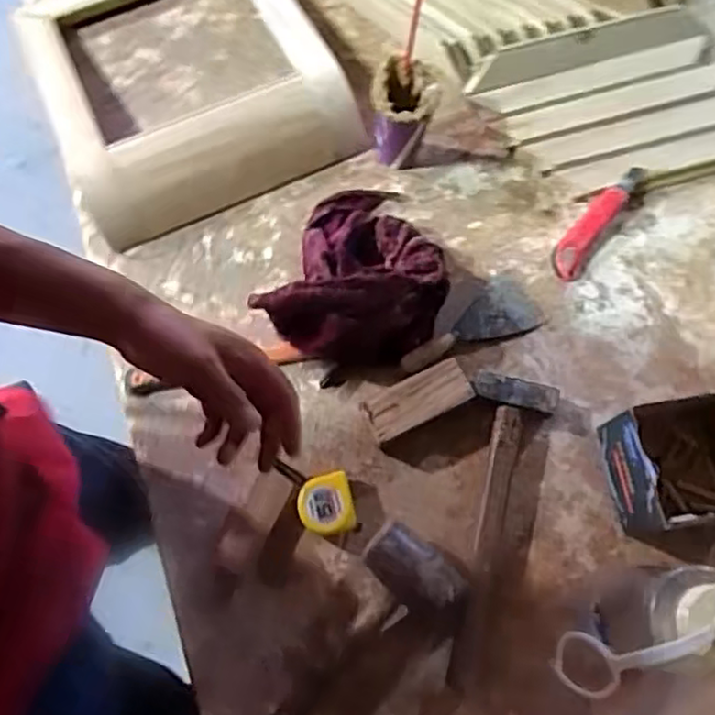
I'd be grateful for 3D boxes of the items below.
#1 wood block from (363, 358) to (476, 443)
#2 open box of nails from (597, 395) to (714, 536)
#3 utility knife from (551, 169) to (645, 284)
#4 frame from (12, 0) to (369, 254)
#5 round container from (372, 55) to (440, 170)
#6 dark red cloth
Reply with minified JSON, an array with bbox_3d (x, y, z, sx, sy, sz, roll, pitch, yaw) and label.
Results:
[{"bbox_3d":[0.072,0.051,0.829,0.129,0.048,0.058,-25,75,-8],"label":"wood block"},{"bbox_3d":[0.367,0.122,0.778,0.151,0.116,0.132,-9,73,-3],"label":"open box of nails"},{"bbox_3d":[0.319,-0.181,0.917,0.045,0.023,0.183,35,78,9],"label":"utility knife"},{"bbox_3d":[-0.229,-0.375,0.906,0.364,0.077,0.392,-27,74,-8],"label":"frame"},{"bbox_3d":[0.058,-0.308,0.878,0.075,0.145,0.074,0,72,0],"label":"round container"},{"bbox_3d":[0.012,-0.102,0.844,0.193,0.116,0.230,25,74,8],"label":"dark red cloth"}]

